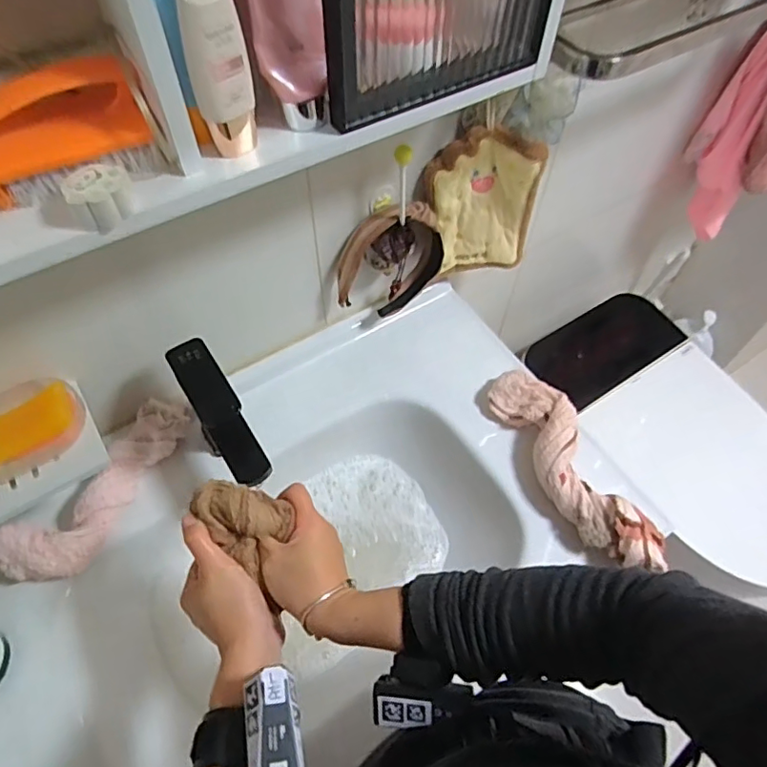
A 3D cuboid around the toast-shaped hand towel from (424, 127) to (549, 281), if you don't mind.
[{"bbox_3d":[0.123,-0.221,0.714,0.151,0.204,0.040,-5,58,-4],"label":"toast-shaped hand towel"}]

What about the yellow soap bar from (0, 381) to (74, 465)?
[{"bbox_3d":[-0.359,0.044,0.542,0.107,0.015,0.049,-25,101,-10],"label":"yellow soap bar"}]

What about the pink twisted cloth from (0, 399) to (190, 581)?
[{"bbox_3d":[-0.316,0.123,0.632,0.078,0.056,0.251,32,62,18],"label":"pink twisted cloth"}]

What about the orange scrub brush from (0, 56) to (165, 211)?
[{"bbox_3d":[-0.225,-0.162,0.365,0.133,0.057,0.054,-27,62,-17],"label":"orange scrub brush"}]

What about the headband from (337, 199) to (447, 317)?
[{"bbox_3d":[0.004,-0.159,0.710,0.140,0.153,0.047,-15,59,-10],"label":"headband"}]

